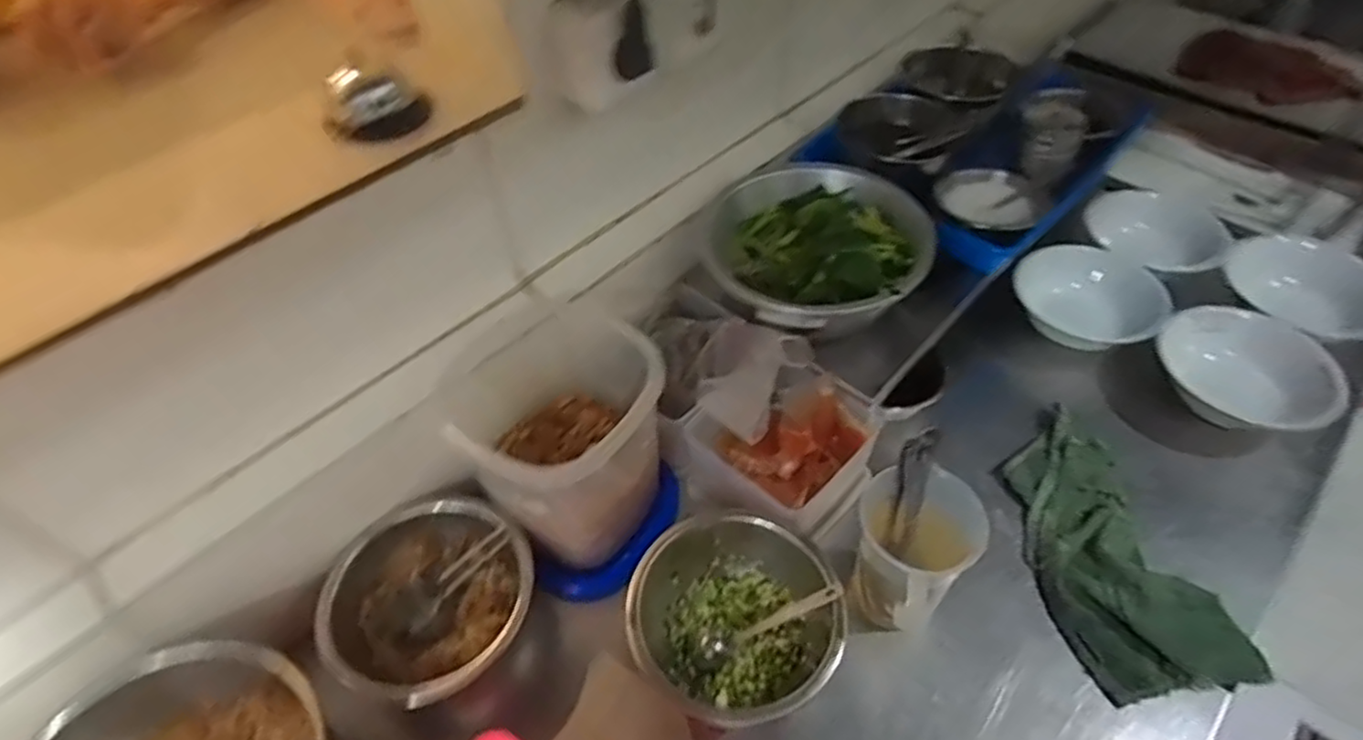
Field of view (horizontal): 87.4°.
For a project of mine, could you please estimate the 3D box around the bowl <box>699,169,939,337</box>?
[{"bbox_3d":[0.133,-0.119,0.712,0.211,0.074,0.209,-1,49,1],"label":"bowl"}]

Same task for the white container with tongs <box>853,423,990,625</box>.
[{"bbox_3d":[0.184,0.143,0.581,0.111,0.136,0.091,-37,57,-26],"label":"white container with tongs"}]

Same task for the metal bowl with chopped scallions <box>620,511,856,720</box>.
[{"bbox_3d":[0.045,0.209,0.591,0.163,0.070,0.157,-1,49,1],"label":"metal bowl with chopped scallions"}]

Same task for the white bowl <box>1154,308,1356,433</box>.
[{"bbox_3d":[0.579,0.009,0.740,0.155,0.064,0.155,-1,49,1],"label":"white bowl"}]

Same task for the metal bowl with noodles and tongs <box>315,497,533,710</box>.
[{"bbox_3d":[-0.215,0.195,0.612,0.163,0.091,0.161,-35,57,-25],"label":"metal bowl with noodles and tongs"}]

